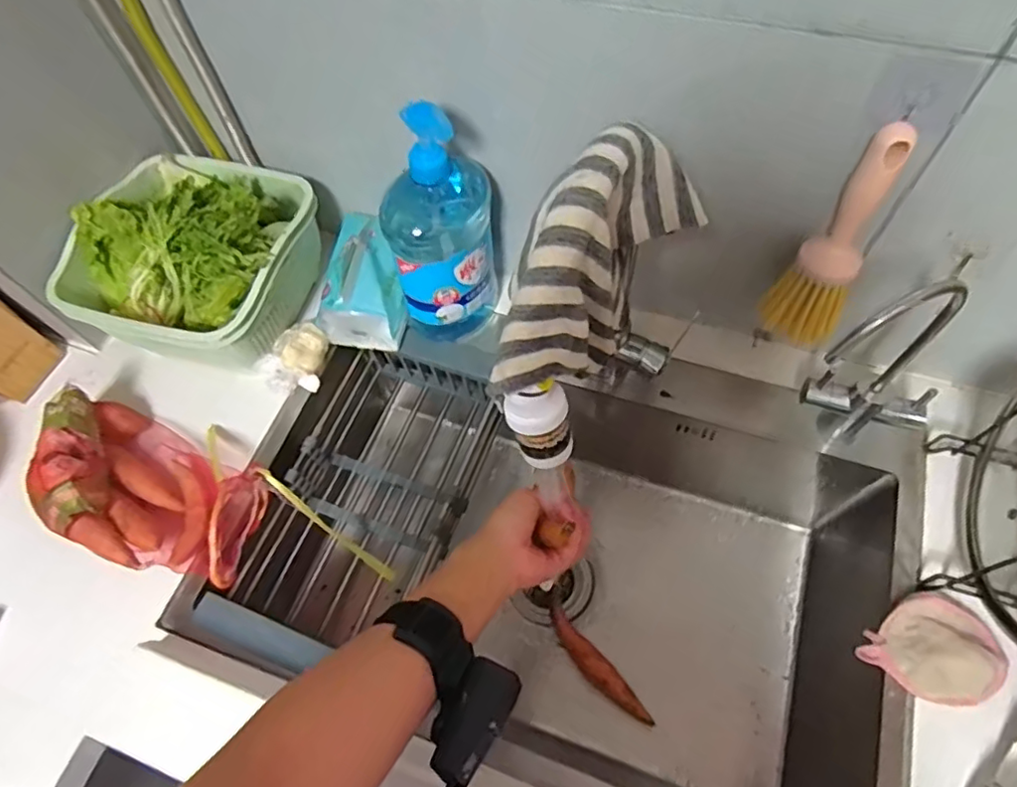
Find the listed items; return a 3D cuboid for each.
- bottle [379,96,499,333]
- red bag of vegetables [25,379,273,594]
[{"bbox_3d":[-0.068,-0.159,0.618,0.103,0.273,0.087,-8,62,-2],"label":"bottle"},{"bbox_3d":[-0.359,0.101,0.612,0.241,0.097,0.135,21,65,12],"label":"red bag of vegetables"}]

